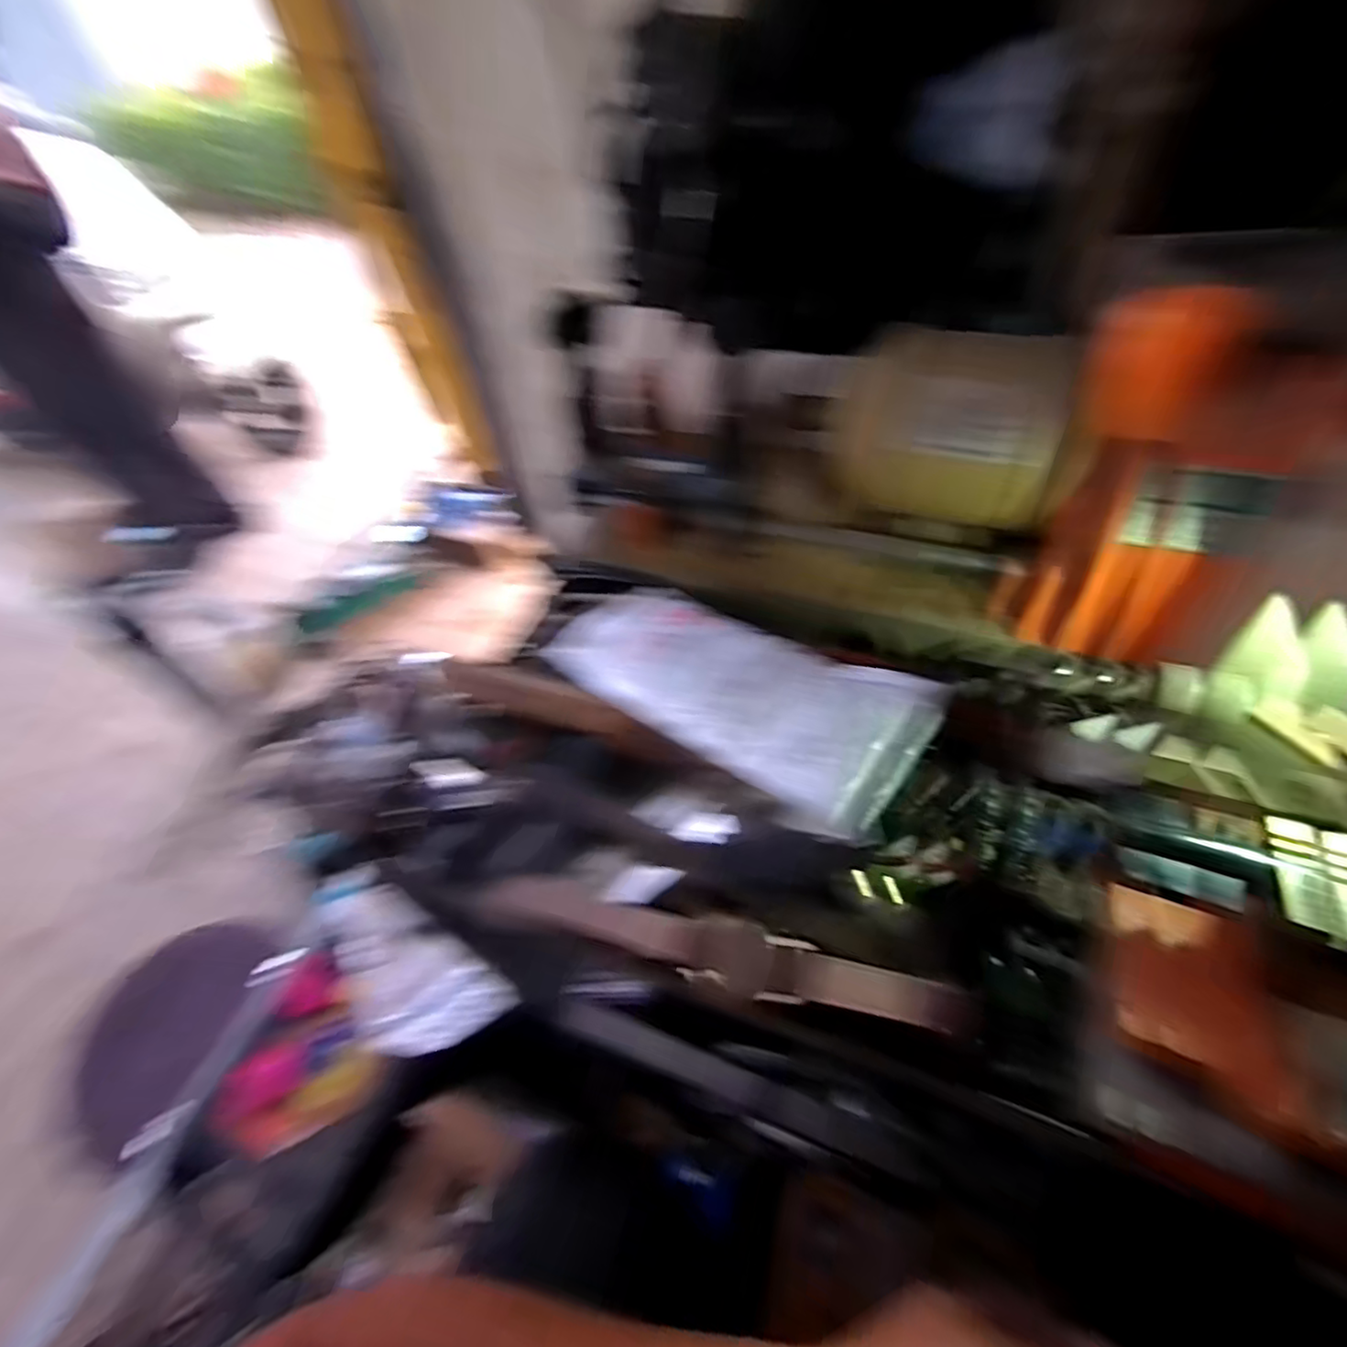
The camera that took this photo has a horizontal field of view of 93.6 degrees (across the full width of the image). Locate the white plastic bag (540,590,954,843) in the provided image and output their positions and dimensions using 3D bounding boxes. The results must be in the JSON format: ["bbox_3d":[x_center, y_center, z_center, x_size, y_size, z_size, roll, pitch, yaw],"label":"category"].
[{"bbox_3d":[0.028,0.002,0.340,0.200,0.025,0.104,28,59,25],"label":"white plastic bag"}]

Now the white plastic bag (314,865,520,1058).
[{"bbox_3d":[-0.263,0.269,0.590,0.225,0.036,0.098,26,58,24],"label":"white plastic bag"}]

